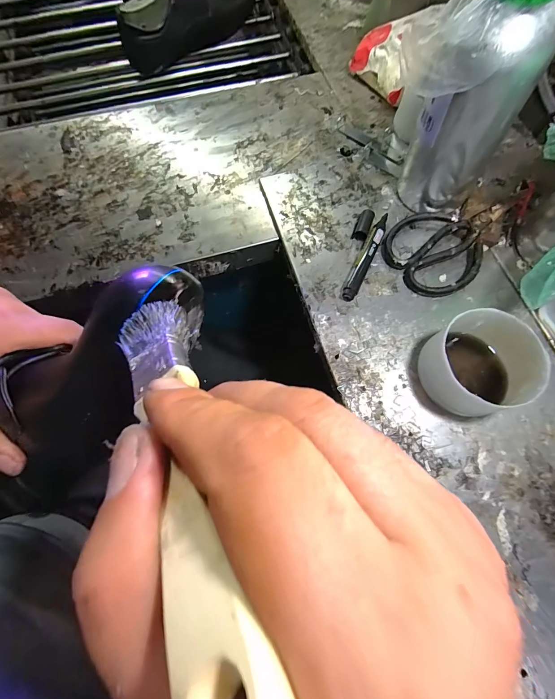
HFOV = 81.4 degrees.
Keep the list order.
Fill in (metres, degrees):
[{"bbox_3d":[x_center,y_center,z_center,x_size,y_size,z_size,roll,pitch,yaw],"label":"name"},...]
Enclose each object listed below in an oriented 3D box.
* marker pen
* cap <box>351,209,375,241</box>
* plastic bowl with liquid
[{"bbox_3d":[0.105,-0.113,0.378,0.017,0.018,0.118,24,72,9],"label":"marker pen"},{"bbox_3d":[0.105,-0.152,0.394,0.017,0.014,0.040,23,72,8],"label":"cap"},{"bbox_3d":[0.188,0.017,0.312,0.103,0.062,0.088,-14,71,-5],"label":"plastic bowl with liquid"}]

